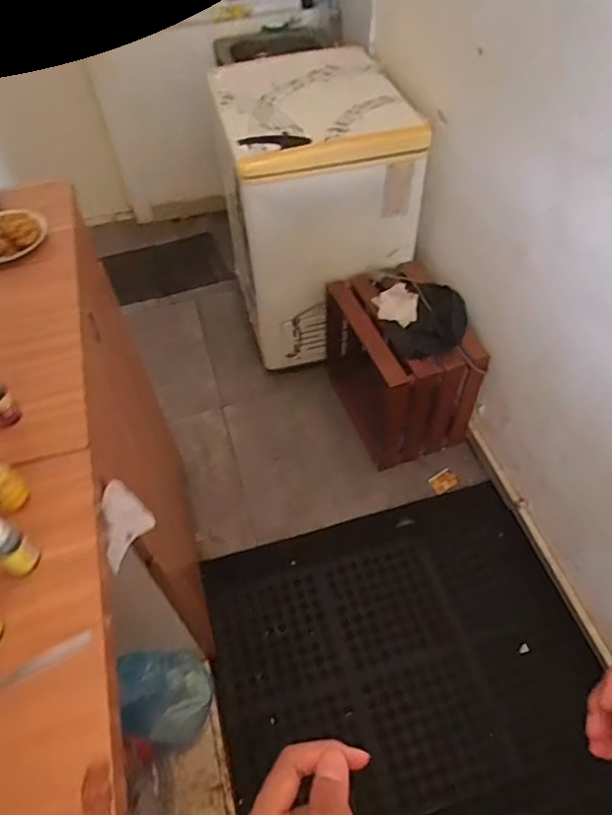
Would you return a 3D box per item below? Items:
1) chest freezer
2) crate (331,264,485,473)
[{"bbox_3d":[0.025,-0.672,1.875,0.543,0.739,0.626,-14,53,-8],"label":"chest freezer"},{"bbox_3d":[0.288,-0.145,1.758,0.311,0.416,0.498,-18,54,-13],"label":"crate"}]

